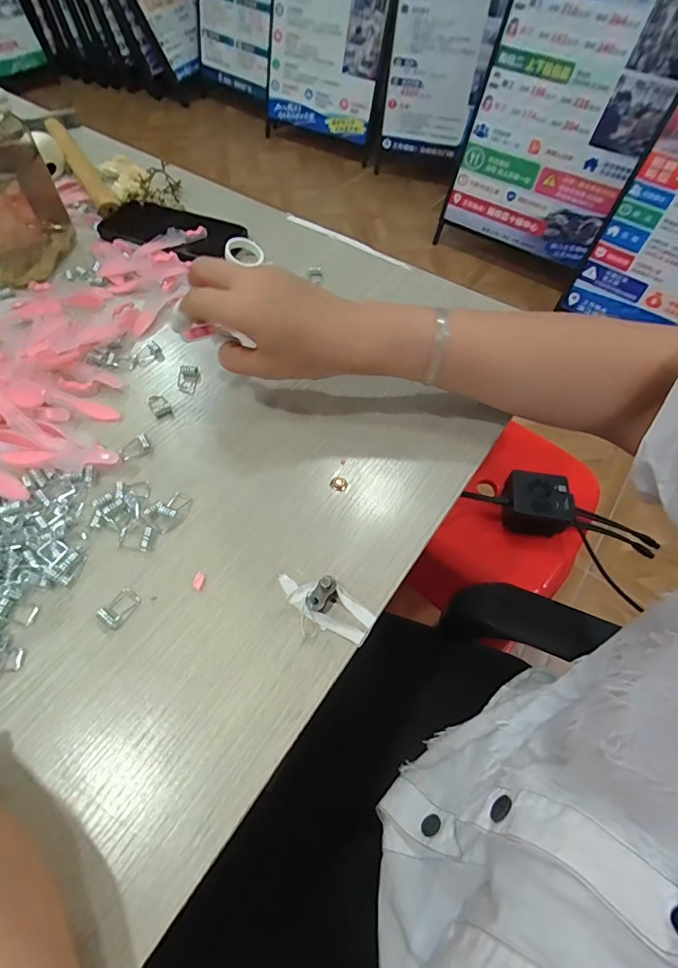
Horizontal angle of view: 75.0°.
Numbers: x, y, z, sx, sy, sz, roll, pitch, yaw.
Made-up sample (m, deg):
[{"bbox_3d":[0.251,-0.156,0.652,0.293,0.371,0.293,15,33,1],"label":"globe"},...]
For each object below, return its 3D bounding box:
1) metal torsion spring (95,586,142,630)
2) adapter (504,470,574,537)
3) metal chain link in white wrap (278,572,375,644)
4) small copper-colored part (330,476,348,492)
[{"bbox_3d":[-0.133,0.074,0.267,0.016,0.007,0.023,29,62,15],"label":"metal torsion spring"},{"bbox_3d":[0.273,0.028,0.613,0.085,0.061,0.071,5,58,1],"label":"adapter"},{"bbox_3d":[-0.008,0.070,0.267,0.061,0.014,0.026,36,64,18],"label":"metal chain link in white wrap"},{"bbox_3d":[0.000,-0.001,0.320,0.012,0.004,0.012,1,59,-1],"label":"small copper-colored part"}]

